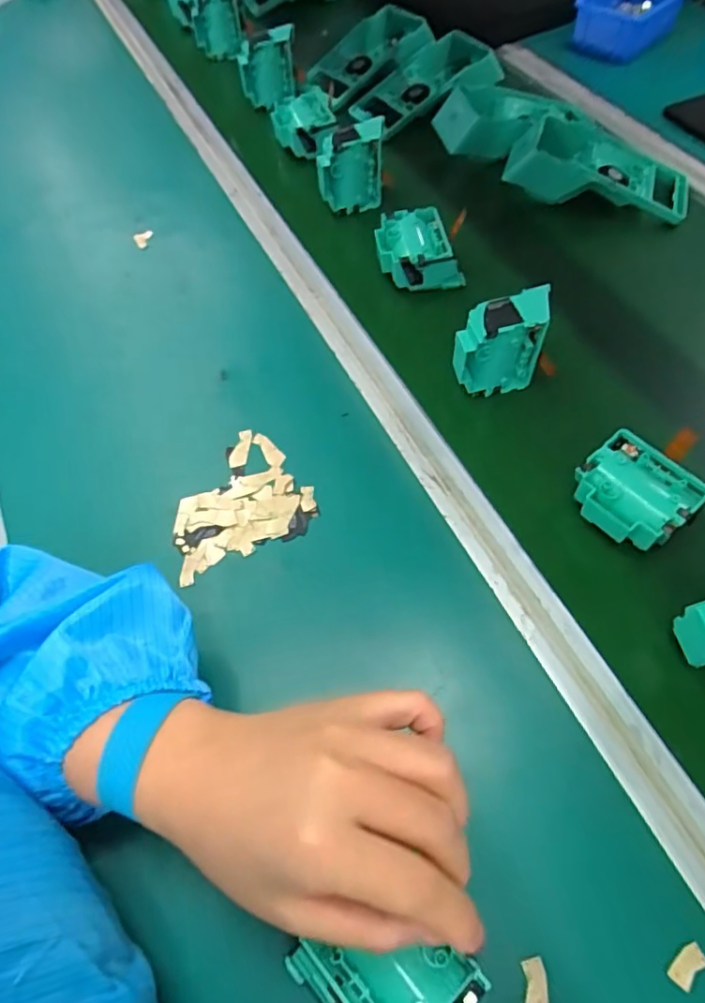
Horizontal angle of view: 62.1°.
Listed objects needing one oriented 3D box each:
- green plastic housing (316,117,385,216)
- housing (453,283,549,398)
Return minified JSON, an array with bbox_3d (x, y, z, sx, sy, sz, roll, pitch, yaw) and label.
[{"bbox_3d":[0.000,-0.353,0.620,0.073,0.074,0.040,-5,58,0],"label":"green plastic housing"},{"bbox_3d":[0.117,-0.125,0.476,0.070,0.078,0.036,-11,58,-3],"label":"housing"}]

